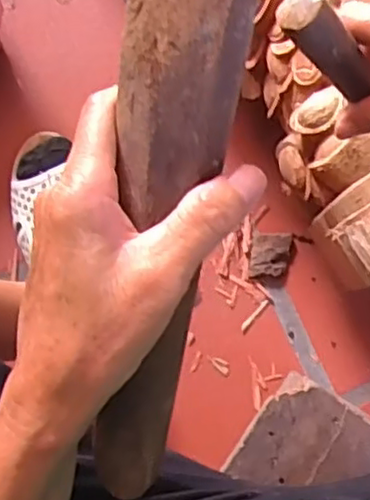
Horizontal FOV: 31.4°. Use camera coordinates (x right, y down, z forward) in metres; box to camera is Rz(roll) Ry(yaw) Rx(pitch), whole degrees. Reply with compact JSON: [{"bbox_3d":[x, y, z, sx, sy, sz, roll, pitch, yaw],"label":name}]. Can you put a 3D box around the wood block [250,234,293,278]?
[{"bbox_3d":[0.082,0.005,0.632,0.036,0.006,0.043,9,88,5],"label":"wood block"}]

